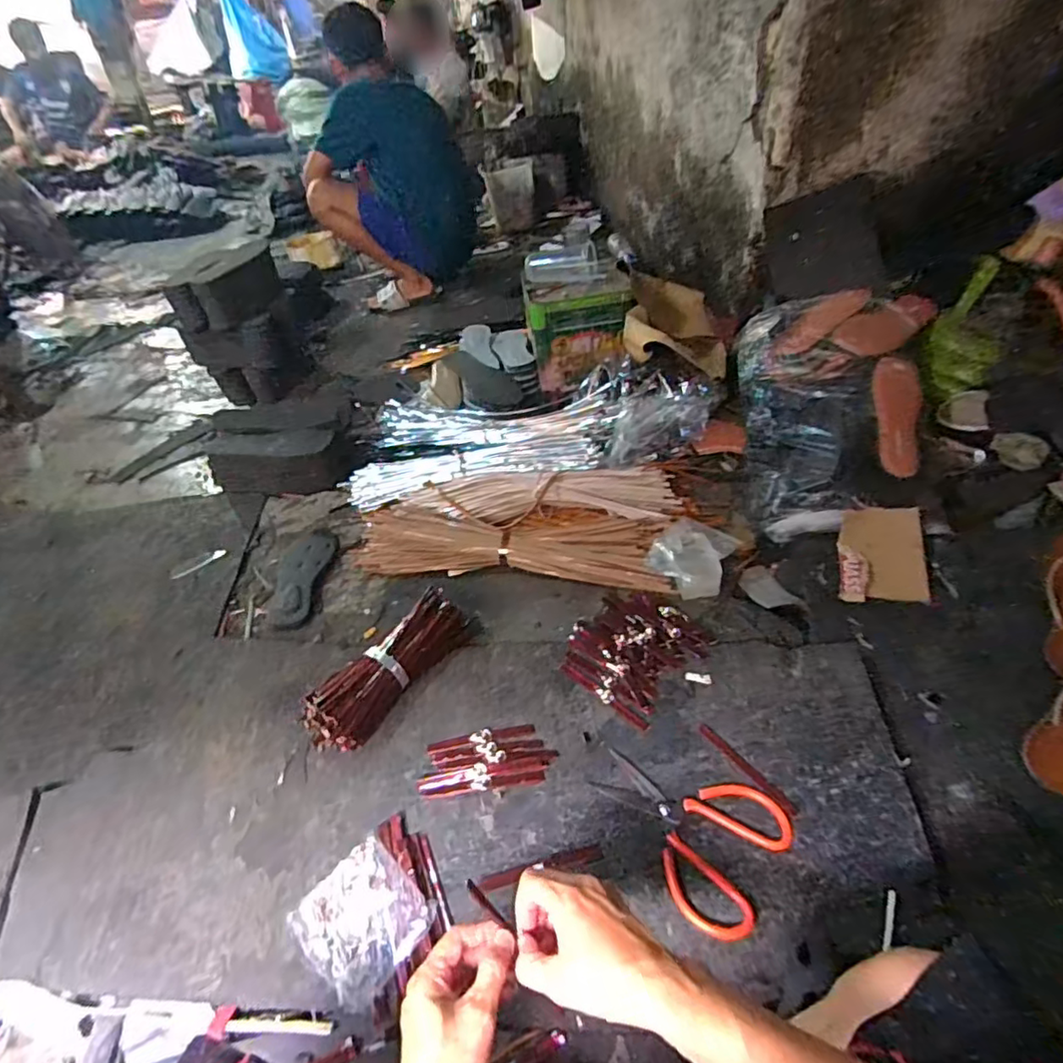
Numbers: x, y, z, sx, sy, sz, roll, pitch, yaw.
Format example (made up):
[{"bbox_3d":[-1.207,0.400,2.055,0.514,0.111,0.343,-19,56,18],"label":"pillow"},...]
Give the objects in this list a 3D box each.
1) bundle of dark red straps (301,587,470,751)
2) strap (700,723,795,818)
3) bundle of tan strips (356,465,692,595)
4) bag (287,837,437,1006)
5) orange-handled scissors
[{"bbox_3d":[-0.196,0.192,0.826,0.082,0.059,0.258,28,55,33],"label":"bundle of dark red straps"},{"bbox_3d":[0.256,0.281,0.703,0.012,0.004,0.135,-31,51,-21],"label":"strap"},{"bbox_3d":[-0.023,-0.024,1.054,0.560,0.077,0.230,6,43,8],"label":"bundle of tan strips"},{"bbox_3d":[-0.180,0.407,0.627,0.131,0.041,0.113,30,57,30],"label":"bag"},{"bbox_3d":[0.167,0.329,0.670,0.211,0.009,0.156,26,55,28],"label":"orange-handled scissors"}]

